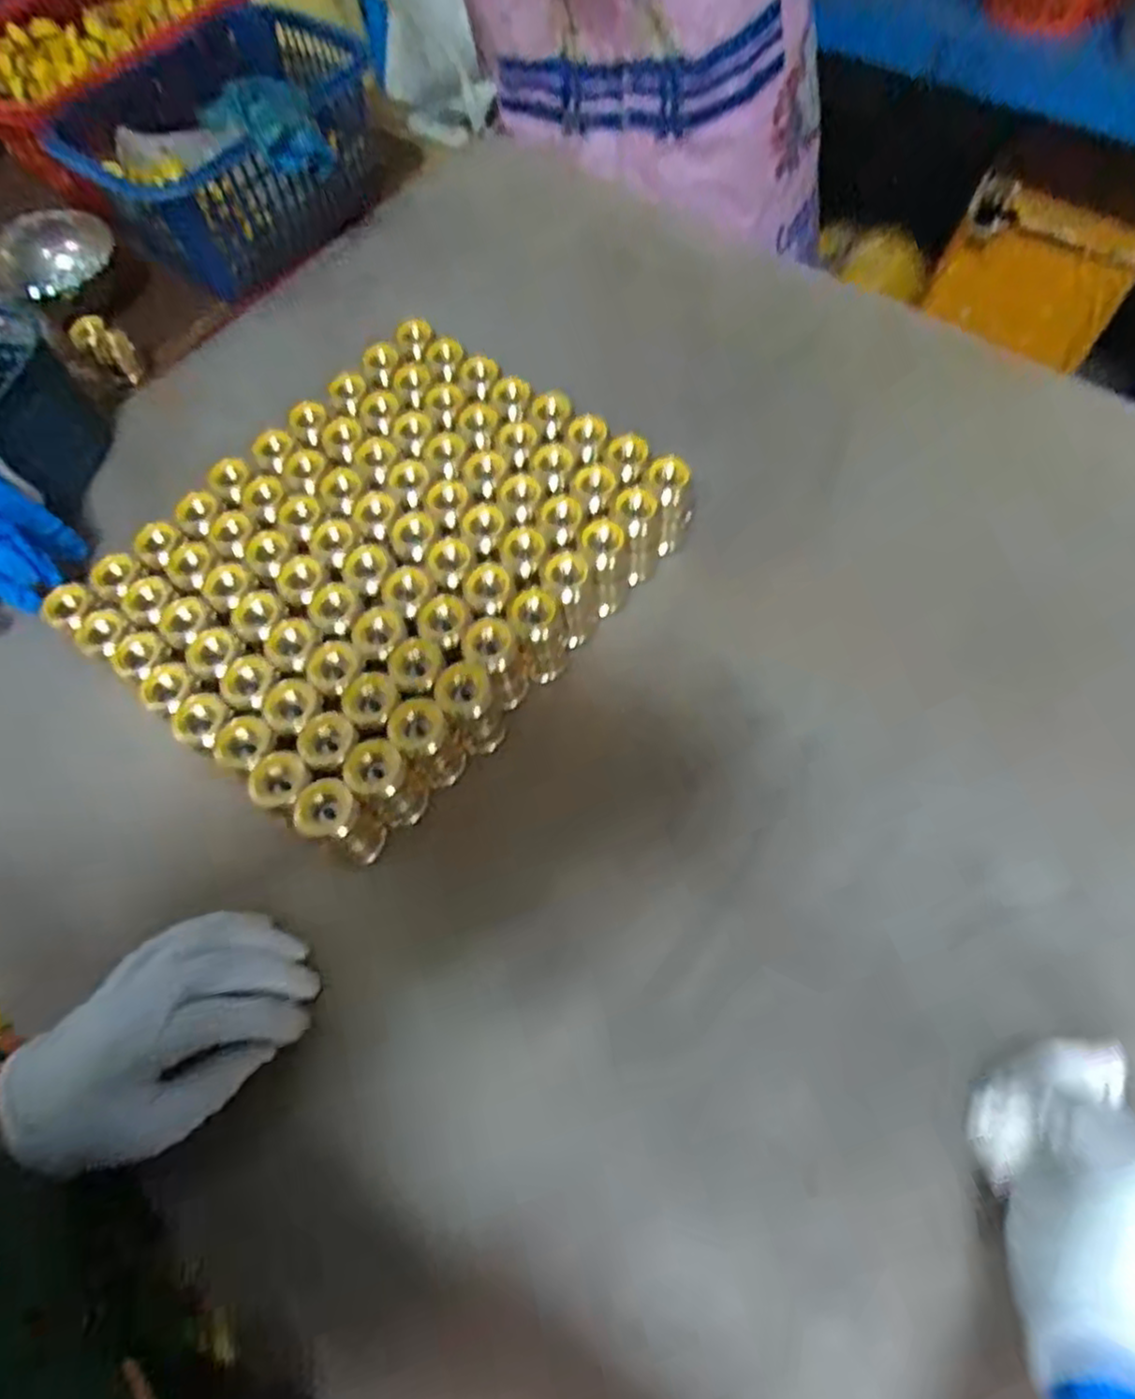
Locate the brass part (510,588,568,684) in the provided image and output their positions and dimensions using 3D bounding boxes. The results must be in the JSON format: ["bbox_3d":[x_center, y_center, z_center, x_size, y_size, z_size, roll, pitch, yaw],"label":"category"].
[{"bbox_3d":[-0.018,-0.039,0.457,0.027,0.059,0.034,-25,66,-9],"label":"brass part"}]

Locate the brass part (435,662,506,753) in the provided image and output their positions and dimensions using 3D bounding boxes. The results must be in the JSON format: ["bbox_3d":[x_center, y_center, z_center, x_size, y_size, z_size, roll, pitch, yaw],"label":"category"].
[{"bbox_3d":[-0.057,0.008,0.439,0.032,0.061,0.037,-20,65,-6],"label":"brass part"}]

